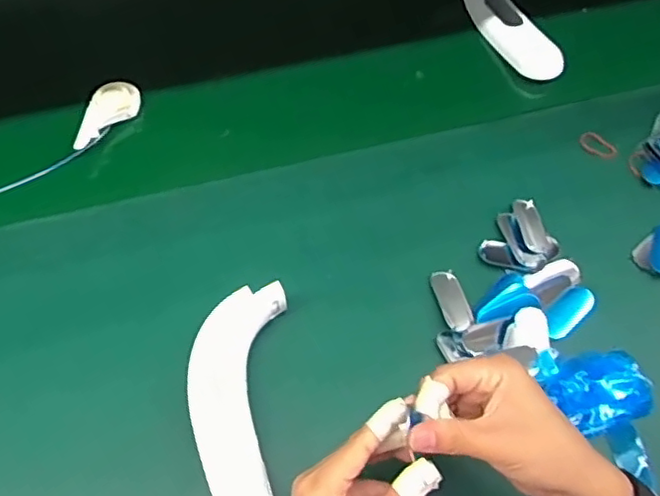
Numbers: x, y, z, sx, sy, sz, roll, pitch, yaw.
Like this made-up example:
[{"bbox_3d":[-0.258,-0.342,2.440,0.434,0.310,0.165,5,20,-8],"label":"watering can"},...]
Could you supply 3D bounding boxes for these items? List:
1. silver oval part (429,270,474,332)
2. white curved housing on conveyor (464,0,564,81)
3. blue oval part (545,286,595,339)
[{"bbox_3d":[0.104,0.043,0.527,0.026,0.012,0.062,-7,46,-6],"label":"silver oval part"},{"bbox_3d":[0.191,-0.268,0.693,0.052,0.041,0.195,-22,76,-15],"label":"white curved housing on conveyor"},{"bbox_3d":[0.202,0.054,0.525,0.057,0.005,0.026,-38,70,-20],"label":"blue oval part"}]

